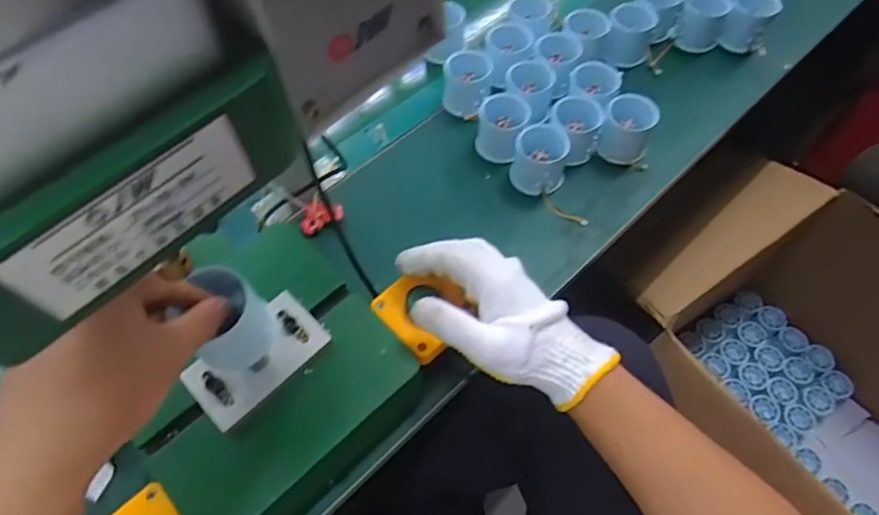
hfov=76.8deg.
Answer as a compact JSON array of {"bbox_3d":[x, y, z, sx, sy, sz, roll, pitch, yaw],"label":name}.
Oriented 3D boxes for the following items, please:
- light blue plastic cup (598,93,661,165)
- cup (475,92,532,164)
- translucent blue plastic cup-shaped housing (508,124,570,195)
[{"bbox_3d":[0.203,-0.139,0.598,0.050,0.056,0.051,-1,59,2],"label":"light blue plastic cup"},{"bbox_3d":[0.068,-0.136,0.592,0.053,0.046,0.063,10,60,8],"label":"cup"},{"bbox_3d":[0.103,-0.100,0.575,0.054,0.052,0.053,-1,59,2],"label":"translucent blue plastic cup-shaped housing"}]

